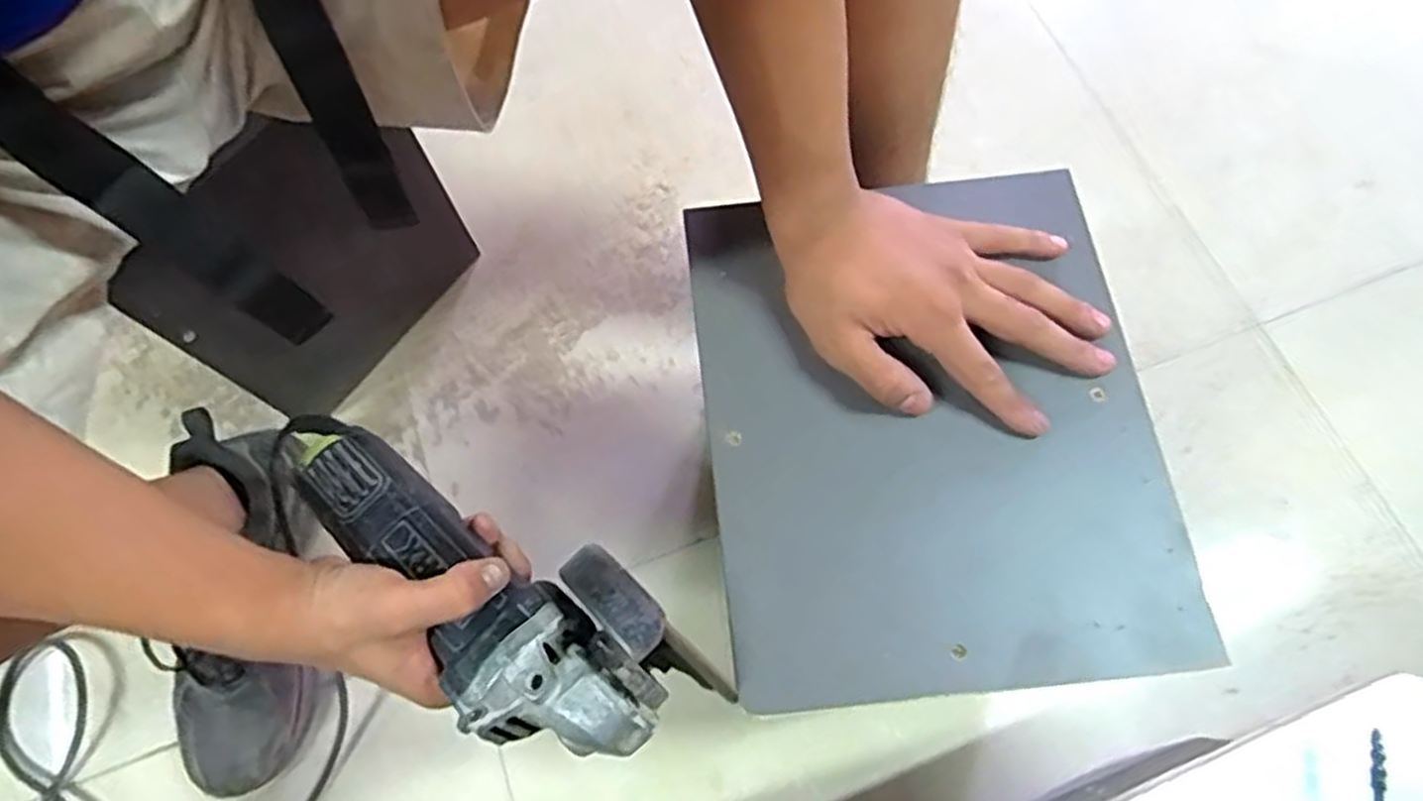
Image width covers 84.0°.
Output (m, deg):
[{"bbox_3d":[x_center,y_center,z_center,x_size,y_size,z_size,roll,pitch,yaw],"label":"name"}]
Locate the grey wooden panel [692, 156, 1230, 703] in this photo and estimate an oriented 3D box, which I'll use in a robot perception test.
[{"bbox_3d":[0.110,0.007,0.419,0.226,0.013,0.276,-7,70,-2],"label":"grey wooden panel"}]

